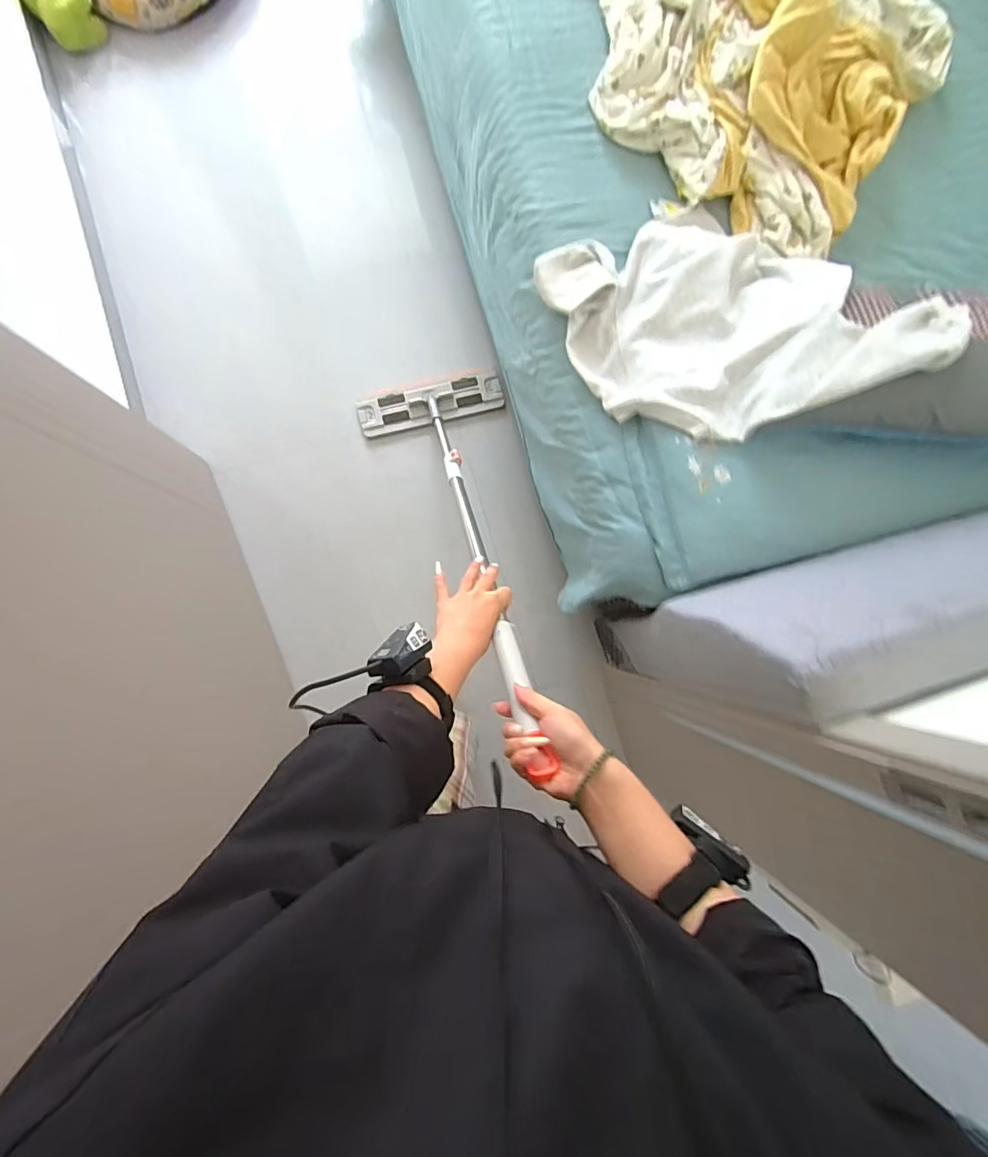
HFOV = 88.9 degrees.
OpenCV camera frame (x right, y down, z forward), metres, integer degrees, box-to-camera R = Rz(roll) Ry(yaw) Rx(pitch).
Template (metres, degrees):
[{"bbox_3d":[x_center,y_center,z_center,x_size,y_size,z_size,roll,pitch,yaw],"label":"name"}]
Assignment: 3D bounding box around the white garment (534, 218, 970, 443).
[{"bbox_3d":[0.430,-0.491,0.884,0.577,0.182,0.472,-18,87,-5],"label":"white garment"}]

